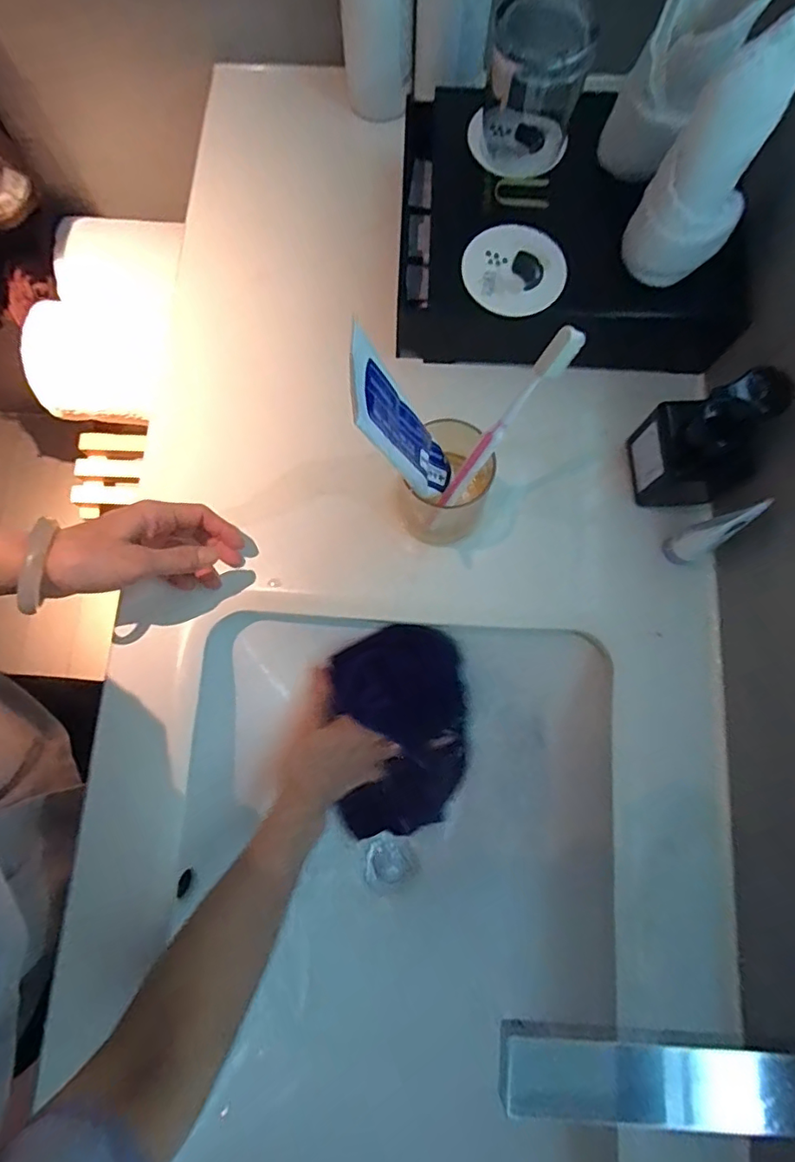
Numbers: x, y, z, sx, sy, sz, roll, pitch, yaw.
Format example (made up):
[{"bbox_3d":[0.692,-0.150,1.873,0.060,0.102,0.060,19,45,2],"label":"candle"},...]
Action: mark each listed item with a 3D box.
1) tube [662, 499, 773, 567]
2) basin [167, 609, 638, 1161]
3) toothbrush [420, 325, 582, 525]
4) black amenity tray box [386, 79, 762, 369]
[{"bbox_3d":[0.246,-0.035,0.421,0.036,0.093,0.025,-22,80,-4],"label":"tube"},{"bbox_3d":[0.002,0.280,0.472,0.354,0.125,0.457,0,78,-1],"label":"basin"},{"bbox_3d":[0.069,-0.100,0.386,0.016,0.176,0.014,45,40,7],"label":"toothbrush"},{"bbox_3d":[0.151,-0.308,0.476,0.297,0.083,0.220,3,79,0],"label":"black amenity tray box"}]

